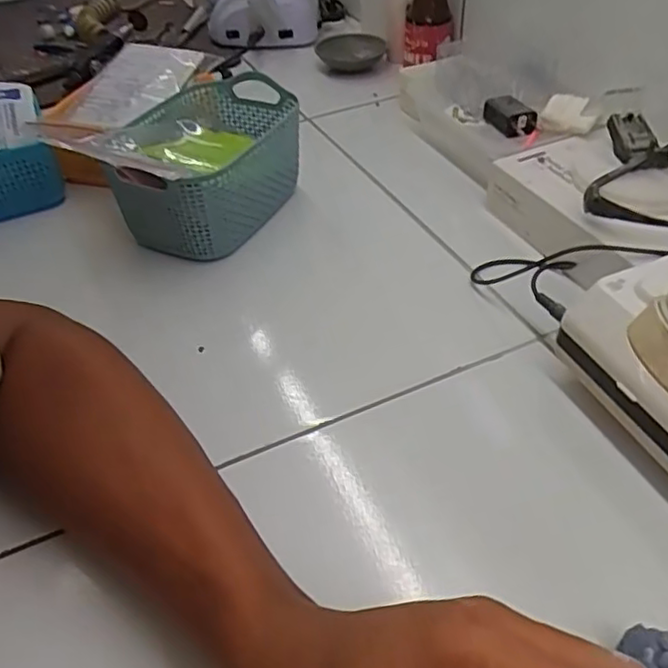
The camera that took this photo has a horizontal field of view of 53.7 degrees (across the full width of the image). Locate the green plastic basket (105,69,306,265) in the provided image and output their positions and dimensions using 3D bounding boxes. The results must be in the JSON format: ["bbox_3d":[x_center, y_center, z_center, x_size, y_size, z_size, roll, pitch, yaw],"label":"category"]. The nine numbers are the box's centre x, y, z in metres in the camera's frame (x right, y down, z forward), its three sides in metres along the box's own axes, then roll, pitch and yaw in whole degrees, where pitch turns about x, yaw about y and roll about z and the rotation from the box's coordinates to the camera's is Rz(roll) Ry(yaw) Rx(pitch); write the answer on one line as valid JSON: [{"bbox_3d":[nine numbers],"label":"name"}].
[{"bbox_3d":[-0.103,-0.136,0.552,0.117,0.080,0.154,12,44,16],"label":"green plastic basket"}]

